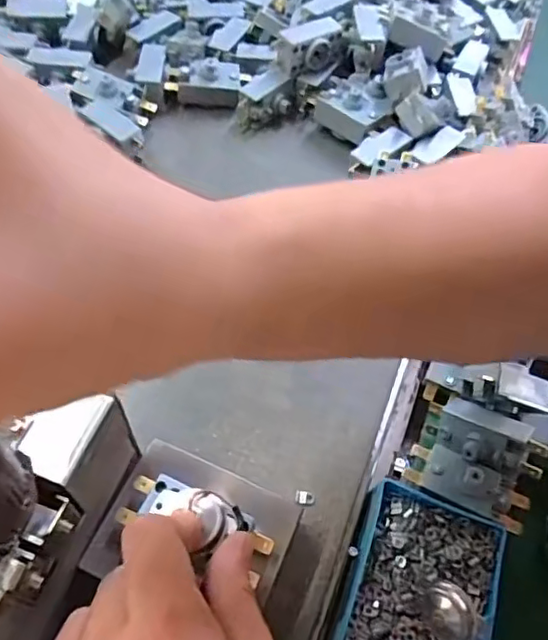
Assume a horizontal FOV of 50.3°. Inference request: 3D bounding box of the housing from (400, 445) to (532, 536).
[{"bbox_3d":[0.106,0.088,0.315,0.065,0.017,0.028,25,58,11],"label":"housing"}]

